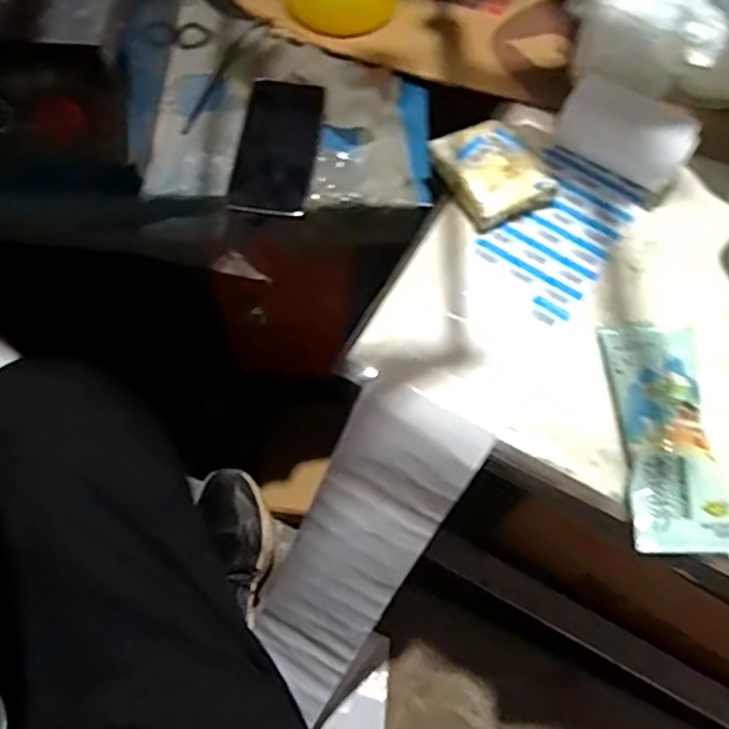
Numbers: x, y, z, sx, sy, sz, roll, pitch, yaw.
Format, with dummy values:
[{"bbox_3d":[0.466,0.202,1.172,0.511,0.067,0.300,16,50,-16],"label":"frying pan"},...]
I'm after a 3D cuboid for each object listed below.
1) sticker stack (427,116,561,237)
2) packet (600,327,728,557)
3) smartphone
[{"bbox_3d":[0.118,-0.180,0.637,0.087,0.030,0.097,-26,67,-15],"label":"sticker stack"},{"bbox_3d":[0.236,0.051,0.528,0.071,0.025,0.183,2,63,-2],"label":"packet"},{"bbox_3d":[-0.084,-0.213,0.665,0.072,0.010,0.145,11,74,-6],"label":"smartphone"}]

